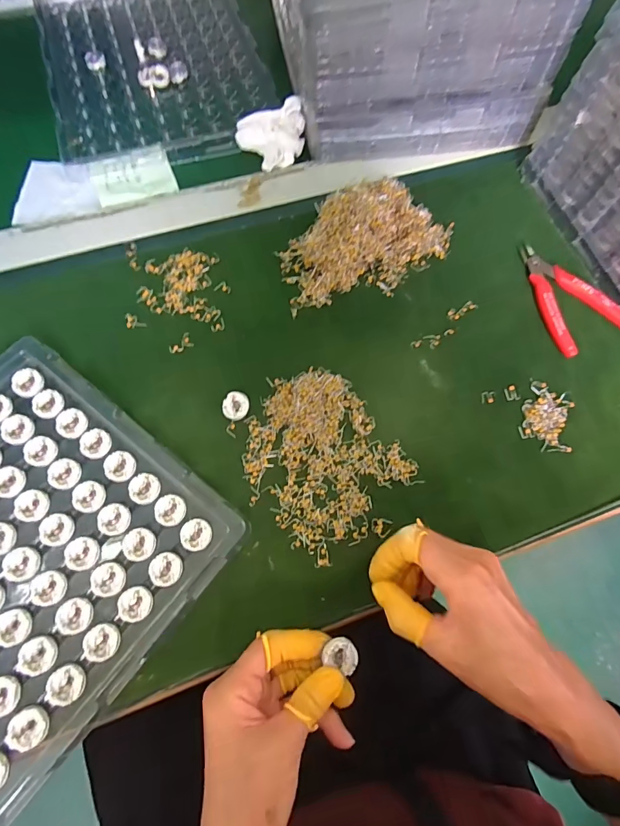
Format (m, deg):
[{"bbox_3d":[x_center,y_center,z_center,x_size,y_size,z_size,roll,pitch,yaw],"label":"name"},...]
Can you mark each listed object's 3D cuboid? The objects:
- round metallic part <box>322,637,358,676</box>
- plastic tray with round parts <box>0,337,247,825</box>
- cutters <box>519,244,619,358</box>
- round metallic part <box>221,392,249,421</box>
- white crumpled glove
[{"bbox_3d":[0.021,0.159,0.271,0.022,0.006,0.019,15,69,3],"label":"round metallic part"},{"bbox_3d":[-0.253,0.137,0.291,0.253,0.015,0.350,38,72,11],"label":"plastic tray with round parts"},{"bbox_3d":[0.248,-0.119,0.409,0.075,0.013,0.121,-25,73,-12],"label":"cutters"},{"bbox_3d":[-0.064,-0.005,0.355,0.023,0.013,0.022,1,69,-3],"label":"round metallic part"},{"bbox_3d":[-0.043,-0.305,0.454,0.068,0.036,0.074,5,69,-1],"label":"white crumpled glove"}]

